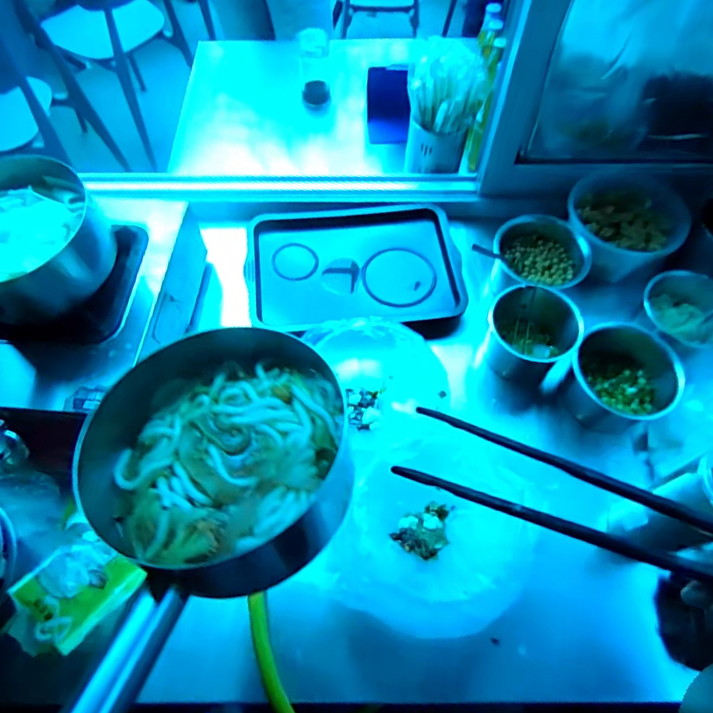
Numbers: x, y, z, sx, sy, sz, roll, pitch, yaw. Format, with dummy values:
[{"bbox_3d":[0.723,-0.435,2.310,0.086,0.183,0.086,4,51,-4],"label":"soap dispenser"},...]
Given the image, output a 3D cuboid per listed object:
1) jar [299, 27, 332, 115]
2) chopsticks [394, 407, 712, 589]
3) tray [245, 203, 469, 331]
[{"bbox_3d":[-0.087,-0.599,1.066,0.075,0.155,0.064,-11,62,-6],"label":"jar"},{"bbox_3d":[0.138,0.079,0.242,0.279,0.012,0.047,13,57,43],"label":"chopsticks"},{"bbox_3d":[-0.005,-0.145,0.782,0.317,0.040,0.238,-6,61,-3],"label":"tray"}]

